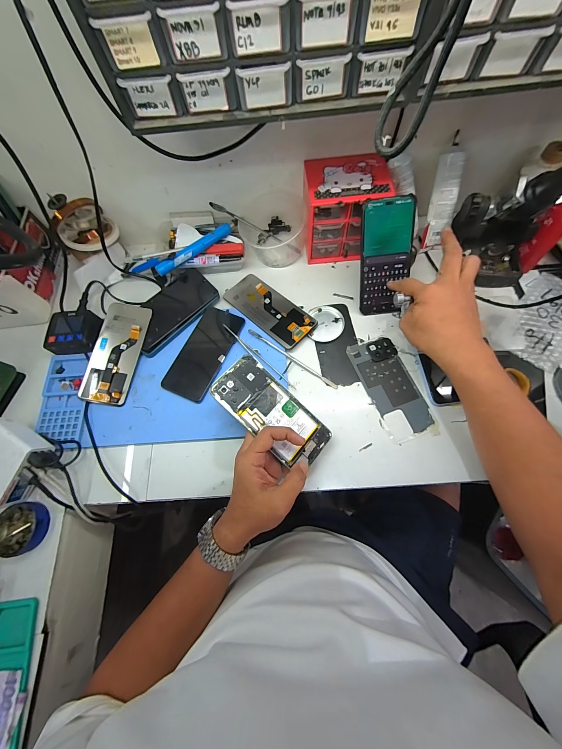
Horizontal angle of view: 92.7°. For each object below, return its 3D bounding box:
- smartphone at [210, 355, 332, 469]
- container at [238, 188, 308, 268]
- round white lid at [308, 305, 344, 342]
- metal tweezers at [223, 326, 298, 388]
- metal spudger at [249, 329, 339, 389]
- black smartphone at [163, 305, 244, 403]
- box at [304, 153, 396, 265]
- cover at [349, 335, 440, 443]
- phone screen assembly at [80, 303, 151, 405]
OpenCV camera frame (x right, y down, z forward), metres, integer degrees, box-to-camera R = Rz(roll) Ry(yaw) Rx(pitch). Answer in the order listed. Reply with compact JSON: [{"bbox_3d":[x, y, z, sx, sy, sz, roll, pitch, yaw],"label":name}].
[{"bbox_3d":[-0.011,0.051,0.350,0.159,0.004,0.073,43,69,0],"label":"smartphone"},{"bbox_3d":[-0.014,-0.268,0.493,0.118,0.064,0.112,6,70,6],"label":"container"},{"bbox_3d":[0.076,-0.087,0.446,0.055,0.007,0.065,1,69,4],"label":"round white lid"},{"bbox_3d":[-0.037,-0.027,0.423,0.151,0.011,0.013,41,78,14],"label":"metal tweezers"},{"bbox_3d":[0.017,-0.026,0.427,0.167,0.005,0.008,34,76,12],"label":"metal spudger"},{"bbox_3d":[-0.125,-0.038,0.429,0.076,0.012,0.159,21,72,11],"label":"black smartphone"},{"bbox_3d":[0.104,-0.280,0.464,0.126,0.117,0.106,-4,69,2],"label":"box"},{"bbox_3d":[0.167,0.019,0.411,0.073,0.008,0.163,-18,69,-3],"label":"cover"},{"bbox_3d":[-0.262,-0.035,0.426,0.073,0.008,0.163,9,75,3],"label":"phone screen assembly"}]

